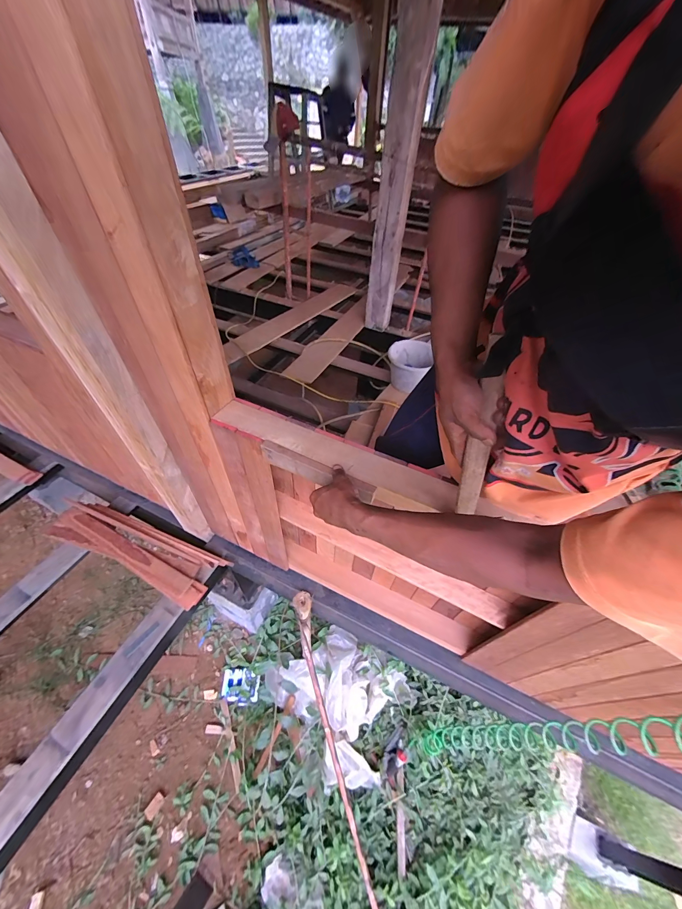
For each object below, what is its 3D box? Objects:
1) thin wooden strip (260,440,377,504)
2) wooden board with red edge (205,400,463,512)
[{"bbox_3d":[-0.047,0.034,0.604,0.230,0.049,0.021,20,46,13],"label":"thin wooden strip"},{"bbox_3d":[-0.023,-0.010,0.622,0.487,0.013,0.082,21,46,13],"label":"wooden board with red edge"}]

